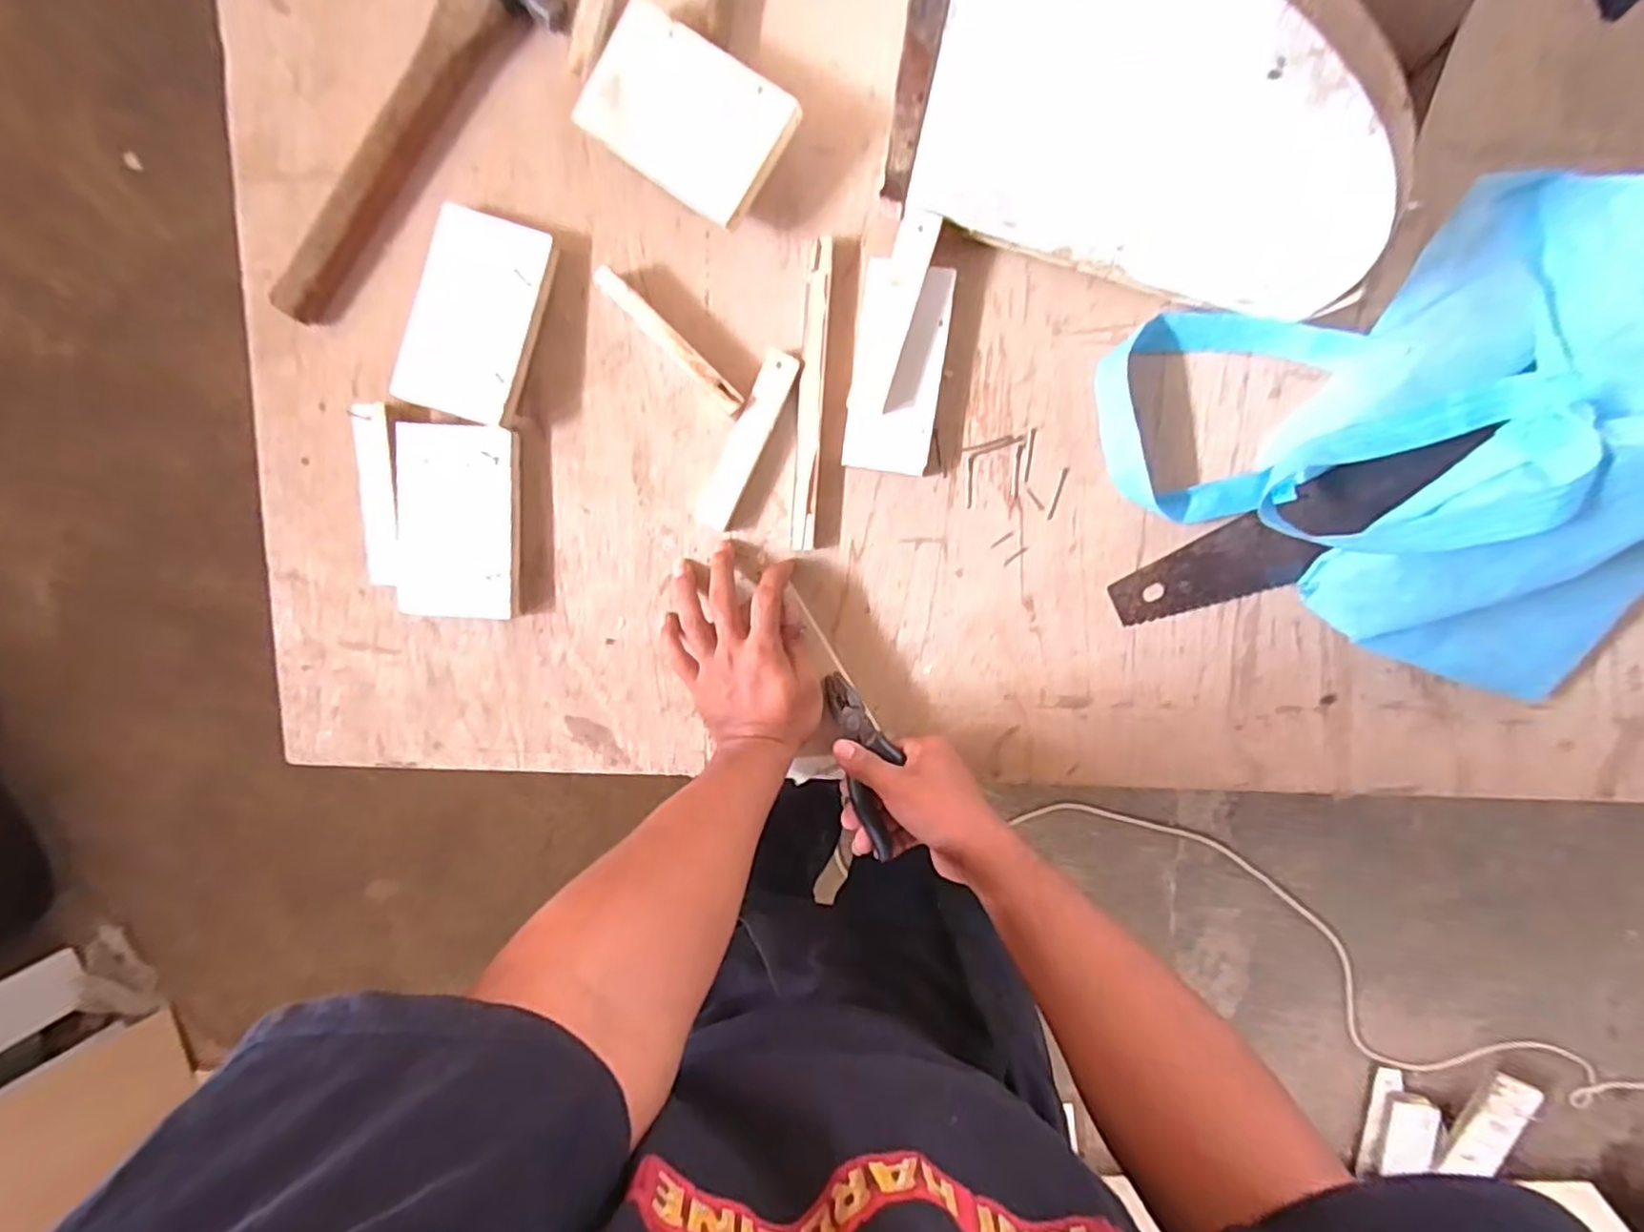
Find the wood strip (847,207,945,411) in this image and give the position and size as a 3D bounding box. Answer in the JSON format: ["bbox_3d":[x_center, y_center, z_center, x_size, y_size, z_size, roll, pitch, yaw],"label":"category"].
[{"bbox_3d":[0.053,-0.221,0.523,0.028,0.009,0.140,19,104,9],"label":"wood strip"}]

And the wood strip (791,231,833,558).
[{"bbox_3d":[-0.008,-0.168,0.555,0.018,0.014,0.229,4,99,1],"label":"wood strip"}]

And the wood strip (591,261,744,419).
[{"bbox_3d":[-0.114,-0.207,0.547,0.142,0.027,0.017,43,98,-5],"label":"wood strip"}]

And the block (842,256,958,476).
[{"bbox_3d":[0.057,-0.187,0.543,0.068,0.030,0.149,8,99,1],"label":"block"}]

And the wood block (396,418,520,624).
[{"bbox_3d":[-0.289,-0.075,0.571,0.093,0.027,0.149,6,99,1],"label":"wood block"}]

